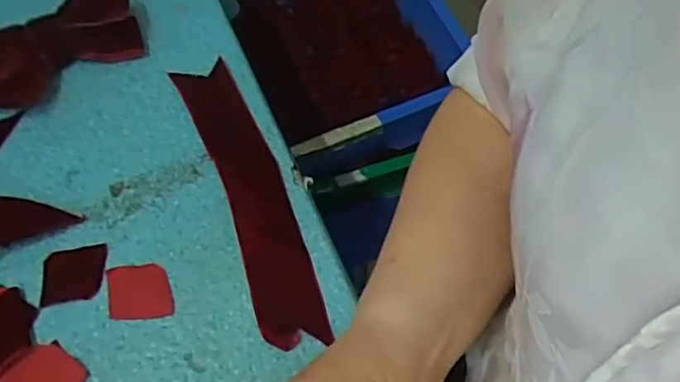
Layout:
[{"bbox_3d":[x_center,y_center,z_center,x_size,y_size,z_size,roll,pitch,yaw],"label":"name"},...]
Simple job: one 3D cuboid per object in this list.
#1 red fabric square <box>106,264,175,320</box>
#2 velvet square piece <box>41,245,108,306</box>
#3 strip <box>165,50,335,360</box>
[{"bbox_3d":[-0.113,0.057,0.350,0.033,0.004,0.034,-10,55,-12],"label":"red fabric square"},{"bbox_3d":[-0.153,0.047,0.356,0.033,0.004,0.035,-6,55,-9],"label":"velvet square piece"},{"bbox_3d":[-0.058,-0.003,0.389,0.041,0.008,0.212,-16,59,-18],"label":"strip"}]

